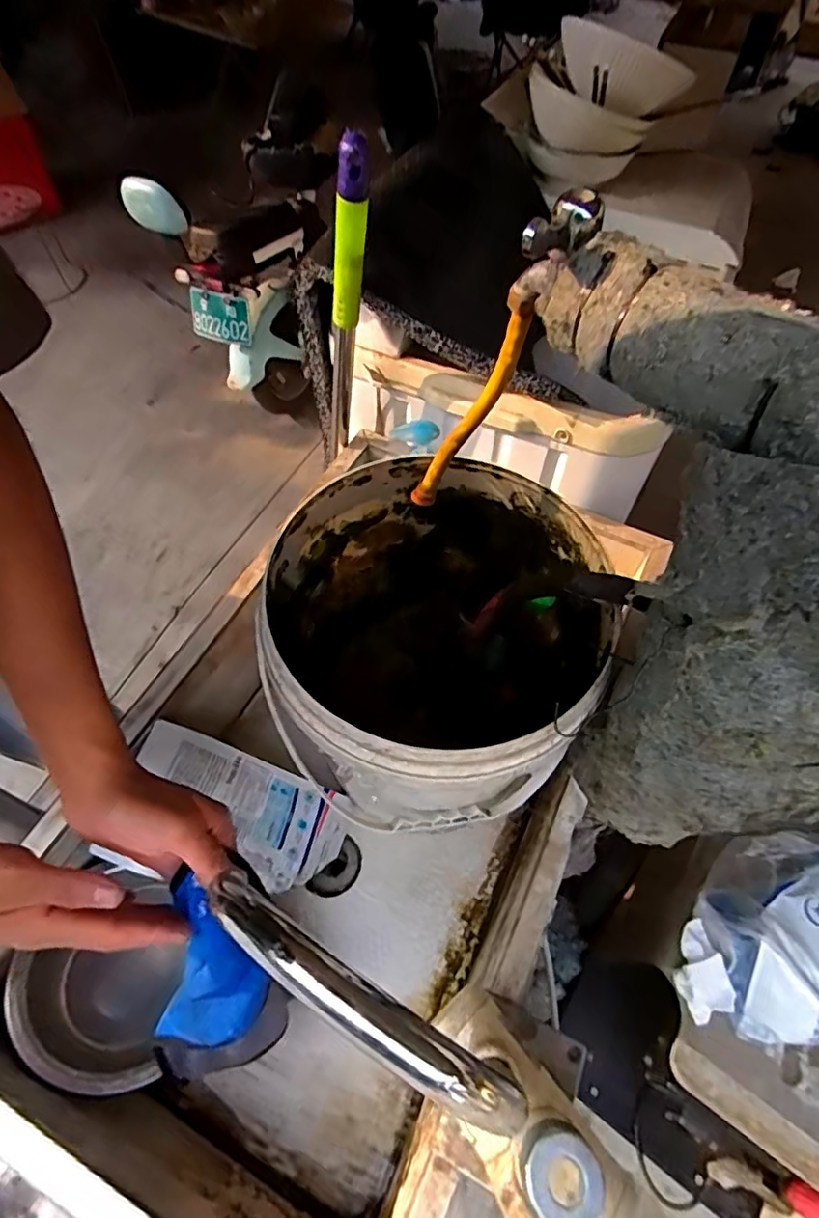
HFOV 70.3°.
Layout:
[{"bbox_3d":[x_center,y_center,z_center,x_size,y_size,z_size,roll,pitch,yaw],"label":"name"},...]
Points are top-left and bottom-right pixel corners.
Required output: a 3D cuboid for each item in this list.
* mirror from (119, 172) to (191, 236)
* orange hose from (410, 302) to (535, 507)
[{"bbox_3d":[-0.528,-0.849,1.213,0.146,0.104,0.066,28,60,16],"label":"mirror"},{"bbox_3d":[0.050,-0.155,0.472,0.026,0.202,0.020,16,55,-15],"label":"orange hose"}]

